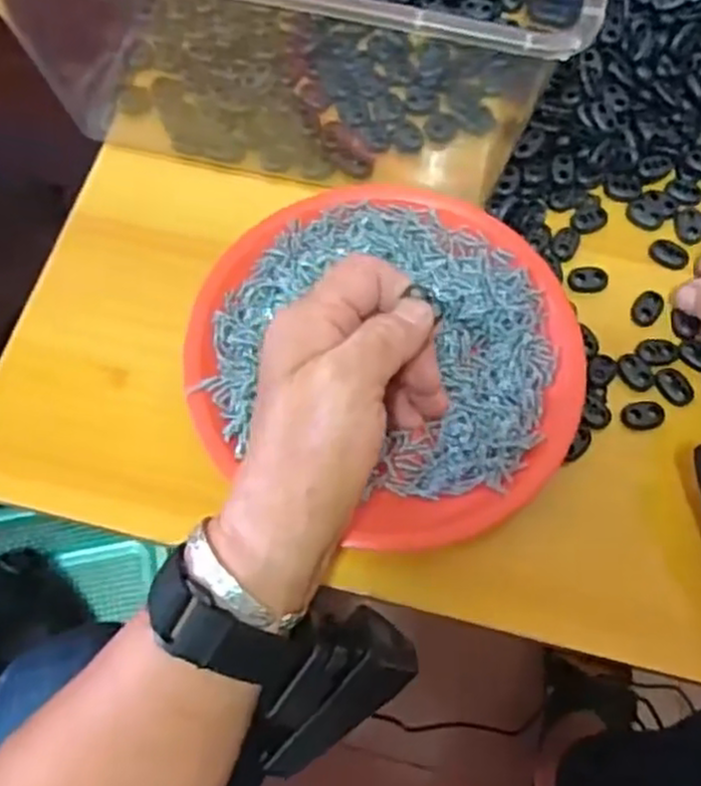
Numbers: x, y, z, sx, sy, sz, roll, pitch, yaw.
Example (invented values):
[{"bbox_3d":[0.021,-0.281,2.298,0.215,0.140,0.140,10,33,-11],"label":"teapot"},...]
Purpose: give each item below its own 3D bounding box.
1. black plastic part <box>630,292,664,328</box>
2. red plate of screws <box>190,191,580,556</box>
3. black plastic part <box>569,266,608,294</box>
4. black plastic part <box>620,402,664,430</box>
[{"bbox_3d":[0.162,-0.047,0.402,0.016,0.004,0.023,43,73,15],"label":"black plastic part"},{"bbox_3d":[0.017,-0.019,0.378,0.193,0.022,0.191,0,70,-1],"label":"red plate of screws"},{"bbox_3d":[0.130,-0.064,0.405,0.021,0.004,0.015,5,68,1],"label":"black plastic part"},{"bbox_3d":[0.150,0.011,0.376,0.021,0.004,0.015,-4,68,-3],"label":"black plastic part"}]

